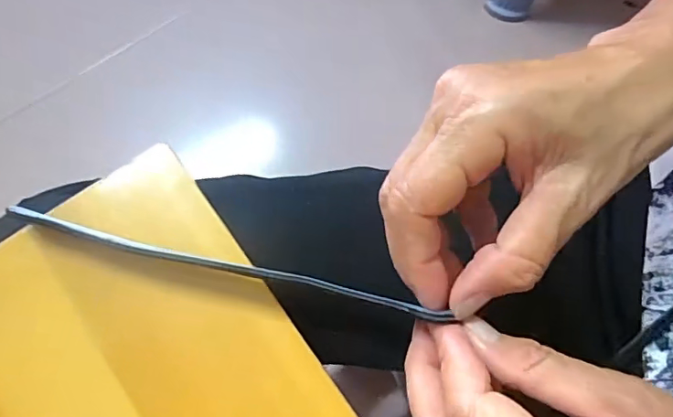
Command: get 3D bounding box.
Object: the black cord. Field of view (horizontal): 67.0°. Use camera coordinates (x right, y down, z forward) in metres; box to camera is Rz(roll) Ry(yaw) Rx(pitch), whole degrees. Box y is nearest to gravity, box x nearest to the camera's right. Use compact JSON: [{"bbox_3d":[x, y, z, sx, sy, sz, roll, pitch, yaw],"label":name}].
[{"bbox_3d":[-0.046,0.023,0.209,0.184,0.007,0.007,11,70,9],"label":"black cord"}]

